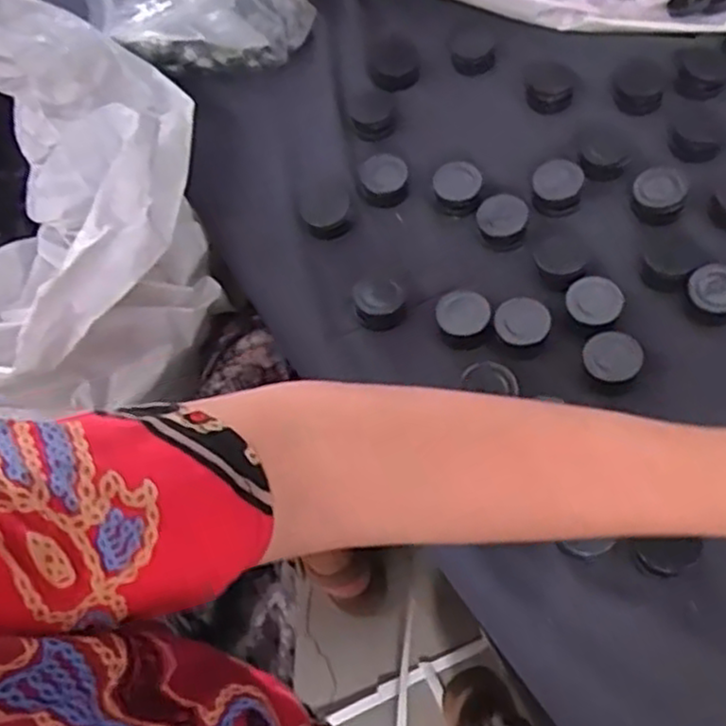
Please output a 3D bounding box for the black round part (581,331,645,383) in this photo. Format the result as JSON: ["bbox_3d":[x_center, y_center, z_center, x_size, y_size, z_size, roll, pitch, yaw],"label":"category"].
[{"bbox_3d":[0.144,-0.004,0.433,0.035,0.008,0.029,8,80,43],"label":"black round part"}]

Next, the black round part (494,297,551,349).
[{"bbox_3d":[0.096,-0.024,0.450,0.031,0.012,0.030,-3,62,6],"label":"black round part"}]

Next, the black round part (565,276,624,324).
[{"bbox_3d":[0.138,-0.036,0.450,0.032,0.010,0.031,23,67,18],"label":"black round part"}]

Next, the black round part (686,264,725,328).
[{"bbox_3d":[0.212,-0.041,0.450,0.028,0.023,0.031,-25,62,-7],"label":"black round part"}]

